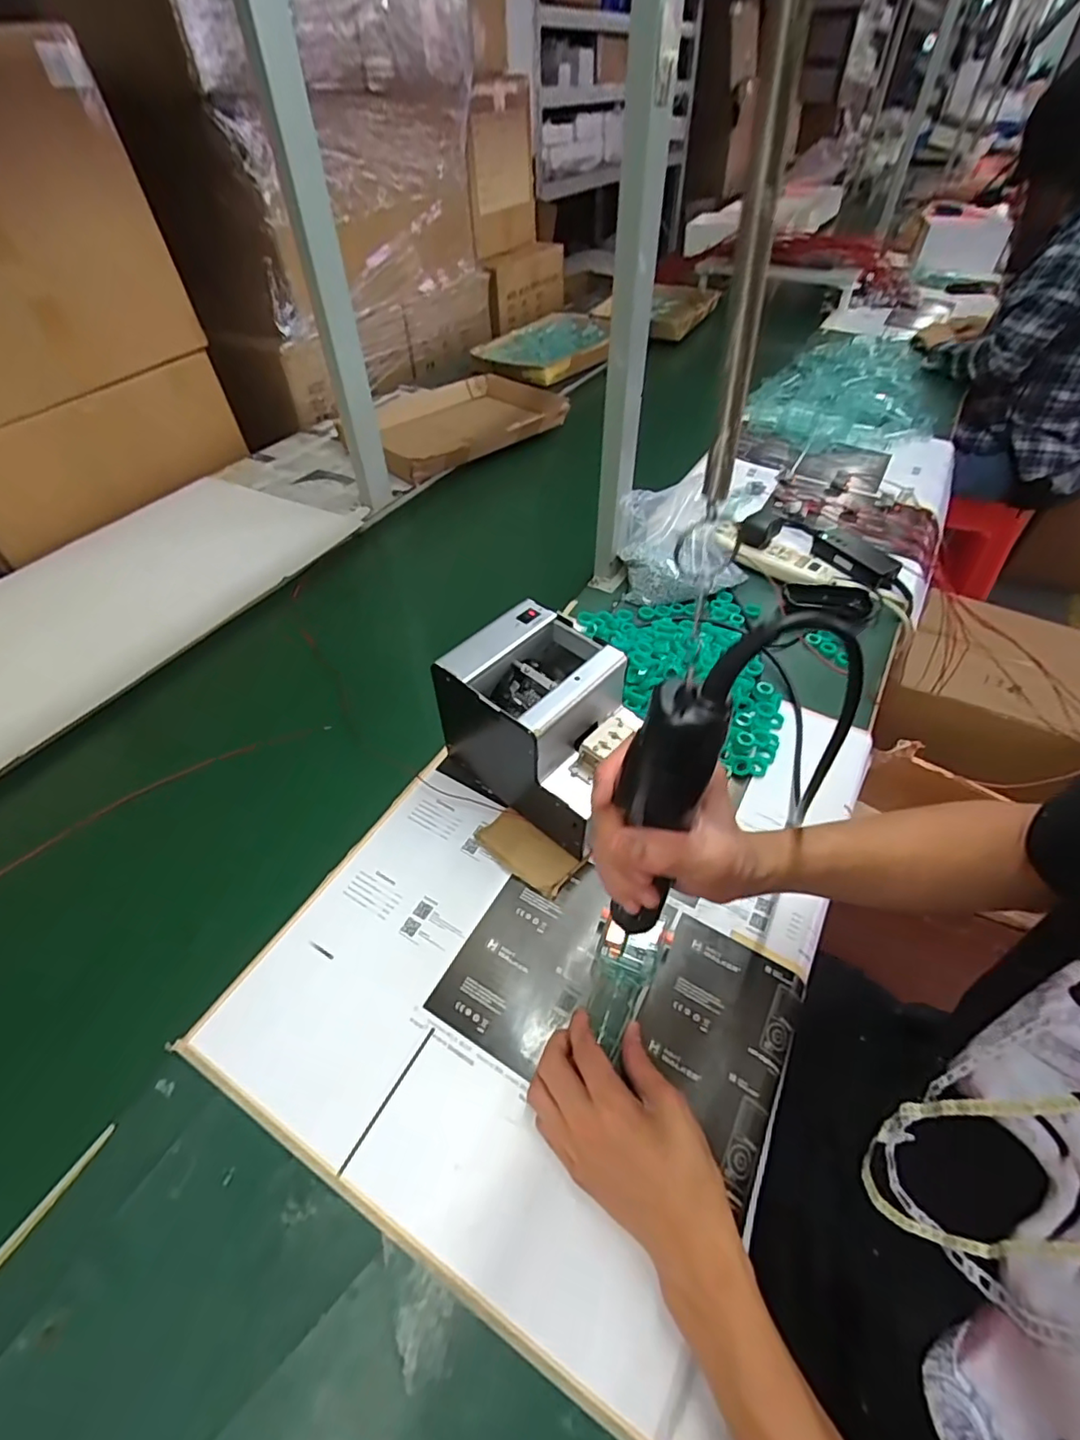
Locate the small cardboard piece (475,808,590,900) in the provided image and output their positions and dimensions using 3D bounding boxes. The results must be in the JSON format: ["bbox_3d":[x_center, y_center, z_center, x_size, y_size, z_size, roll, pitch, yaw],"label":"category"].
[{"bbox_3d":[-0.011,0.125,0.552,0.098,0.009,0.049,30,55,24],"label":"small cardboard piece"}]

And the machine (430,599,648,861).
[{"bbox_3d":[0.004,0.002,0.560,0.172,0.152,0.128,32,56,26],"label":"machine"}]

